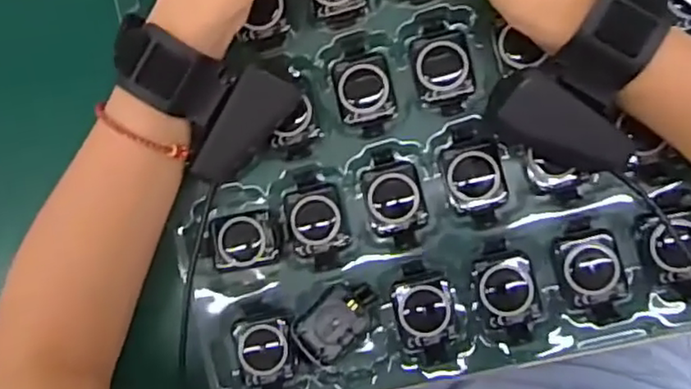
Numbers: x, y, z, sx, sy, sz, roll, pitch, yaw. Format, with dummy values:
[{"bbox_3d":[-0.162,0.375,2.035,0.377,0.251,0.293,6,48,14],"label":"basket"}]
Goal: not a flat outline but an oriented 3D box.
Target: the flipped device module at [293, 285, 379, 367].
[{"bbox_3d":[-0.005,0.070,0.353,0.047,0.010,0.031,-44,83,4],"label":"flipped device module"}]

